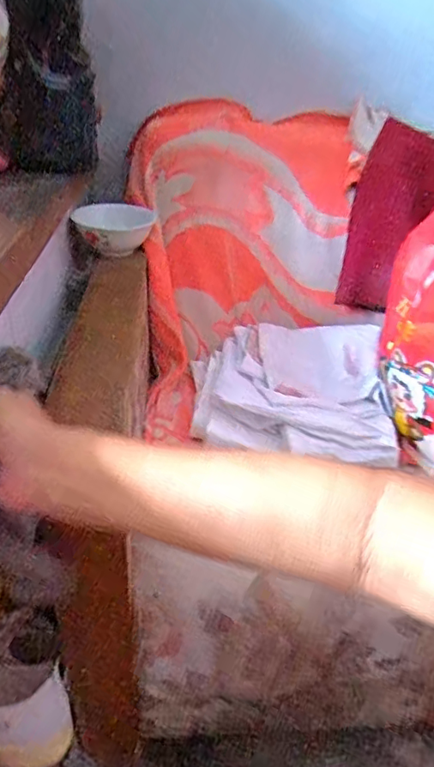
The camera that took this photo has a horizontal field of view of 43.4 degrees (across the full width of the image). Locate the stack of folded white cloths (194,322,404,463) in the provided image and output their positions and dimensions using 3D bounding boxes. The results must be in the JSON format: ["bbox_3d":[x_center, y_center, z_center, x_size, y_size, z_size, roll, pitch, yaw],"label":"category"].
[{"bbox_3d":[0.117,-0.005,0.886,0.304,0.099,0.288,0,29,2],"label":"stack of folded white cloths"}]

